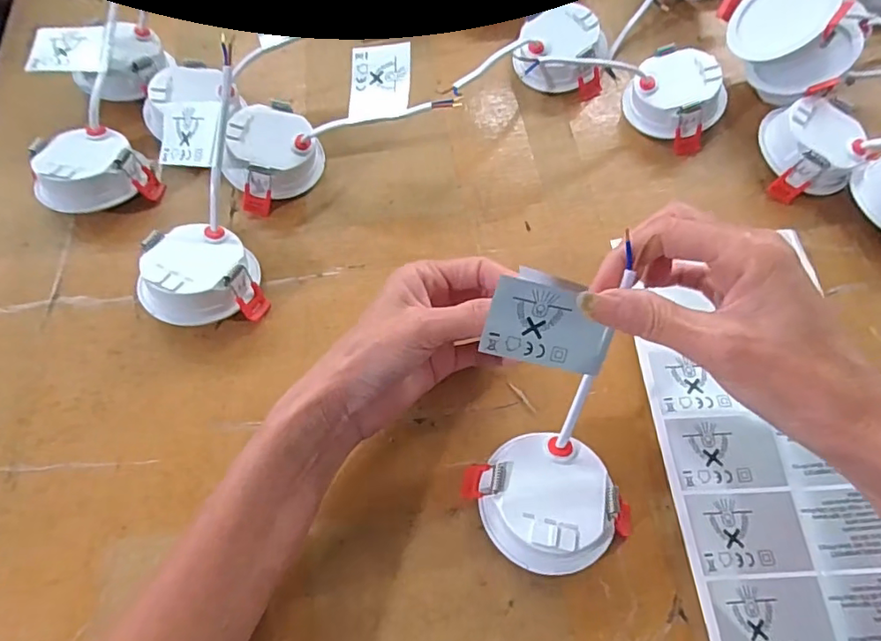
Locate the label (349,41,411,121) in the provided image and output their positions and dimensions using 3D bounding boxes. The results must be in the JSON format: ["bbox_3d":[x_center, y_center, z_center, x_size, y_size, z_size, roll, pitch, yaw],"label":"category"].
[{"bbox_3d":[-0.040,-0.159,0.364,0.040,0.004,0.056,-2,76,11],"label":"label"}]

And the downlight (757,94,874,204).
[{"bbox_3d":[0.262,-0.122,0.388,0.062,0.036,0.063,-3,65,-2],"label":"downlight"}]

